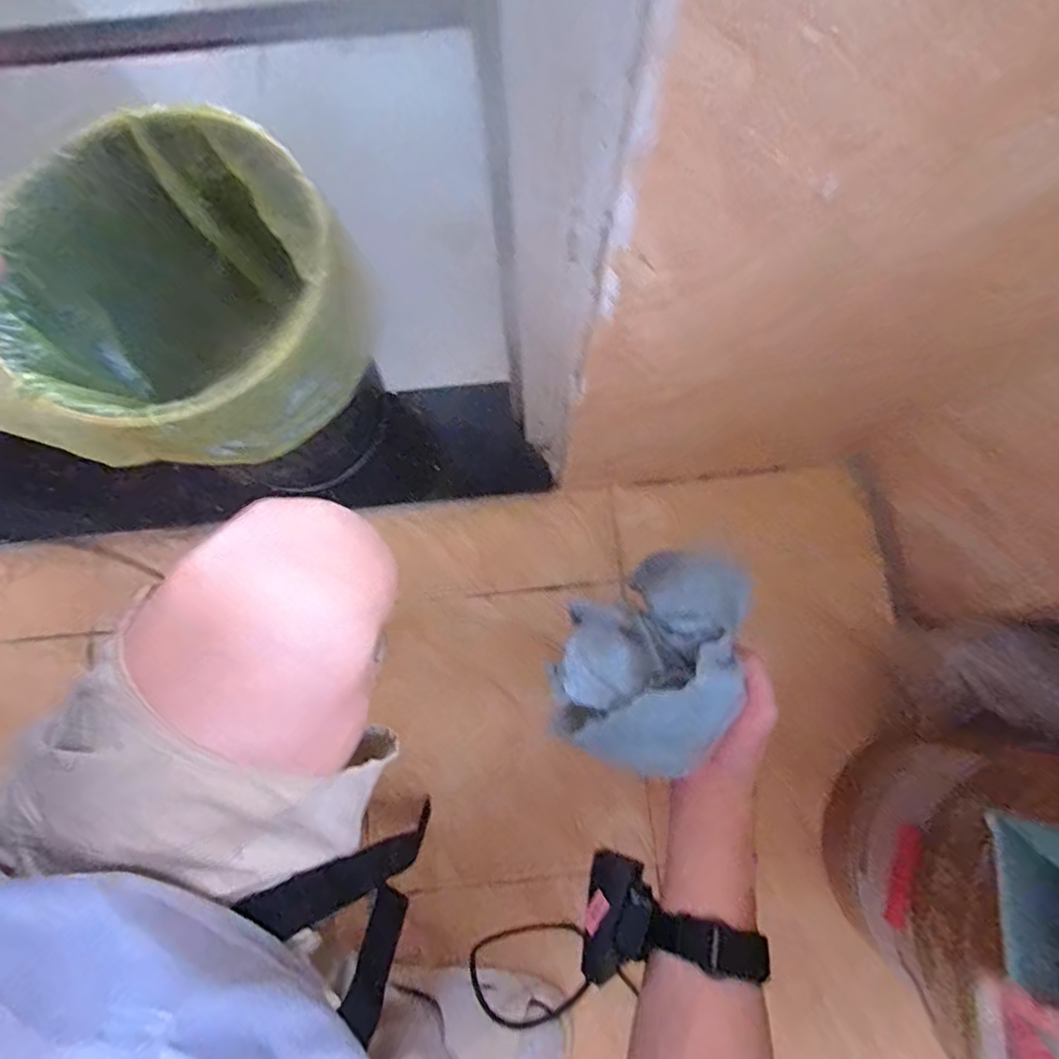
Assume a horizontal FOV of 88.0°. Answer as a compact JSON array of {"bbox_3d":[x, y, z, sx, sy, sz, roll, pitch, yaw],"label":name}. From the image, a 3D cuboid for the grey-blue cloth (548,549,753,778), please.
[{"bbox_3d":[0.080,0.084,0.365,0.109,0.072,0.150,18,80,4],"label":"grey-blue cloth"}]

